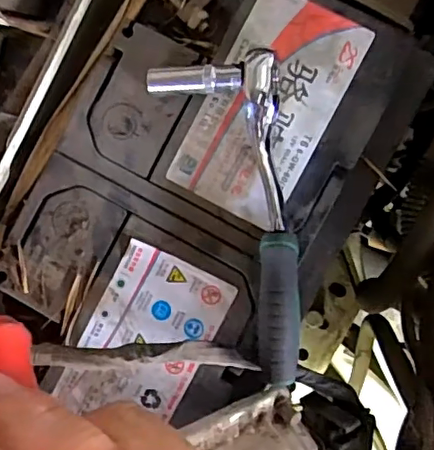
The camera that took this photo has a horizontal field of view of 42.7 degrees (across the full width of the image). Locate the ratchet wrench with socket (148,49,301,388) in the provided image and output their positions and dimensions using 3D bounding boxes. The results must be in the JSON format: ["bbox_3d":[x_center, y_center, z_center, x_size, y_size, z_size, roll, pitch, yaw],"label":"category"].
[{"bbox_3d":[0.009,-0.002,0.265,0.059,0.023,0.153,-9,87,7],"label":"ratchet wrench with socket"}]

